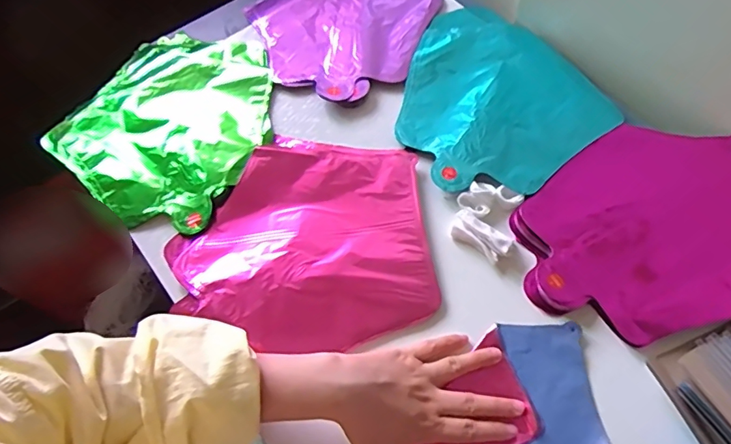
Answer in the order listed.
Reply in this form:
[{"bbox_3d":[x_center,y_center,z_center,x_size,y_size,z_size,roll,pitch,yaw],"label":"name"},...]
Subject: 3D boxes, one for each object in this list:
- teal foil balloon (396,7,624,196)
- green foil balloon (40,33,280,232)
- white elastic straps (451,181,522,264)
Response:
[{"bbox_3d":[0.139,-0.144,0.574,0.234,0.015,0.240,-31,64,-17],"label":"teal foil balloon"},{"bbox_3d":[-0.215,-0.120,0.580,0.238,0.027,0.247,29,66,16],"label":"green foil balloon"},{"bbox_3d":[0.118,-0.004,0.498,0.059,0.009,0.079,14,63,9],"label":"white elastic straps"}]

